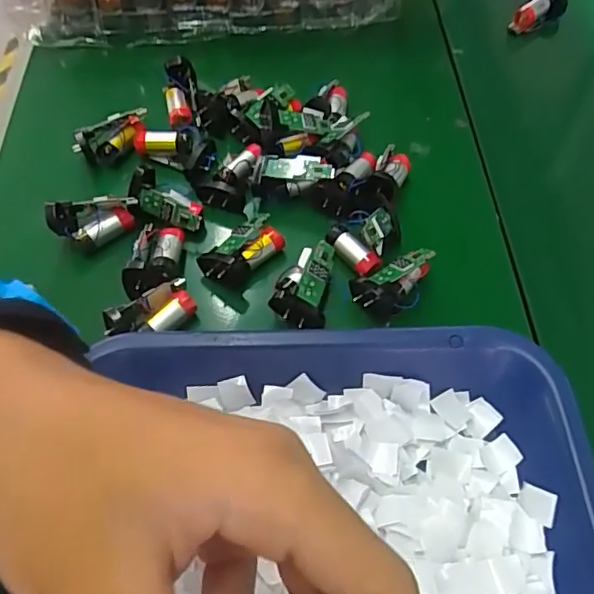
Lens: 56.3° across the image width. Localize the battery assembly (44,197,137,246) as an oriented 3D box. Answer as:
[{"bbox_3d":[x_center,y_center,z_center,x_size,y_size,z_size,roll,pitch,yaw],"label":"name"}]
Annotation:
[{"bbox_3d":[-0.123,-0.048,0.338,0.049,0.026,0.019,-10,60,-4],"label":"battery assembly"}]

